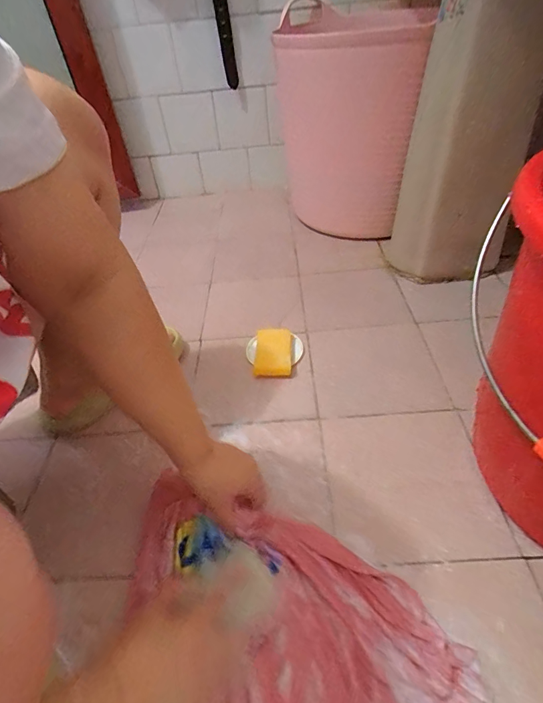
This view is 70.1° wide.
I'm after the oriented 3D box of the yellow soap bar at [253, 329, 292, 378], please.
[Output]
[{"bbox_3d":[0.002,0.002,0.686,0.061,0.021,0.113,-1,43,6],"label":"yellow soap bar"}]

